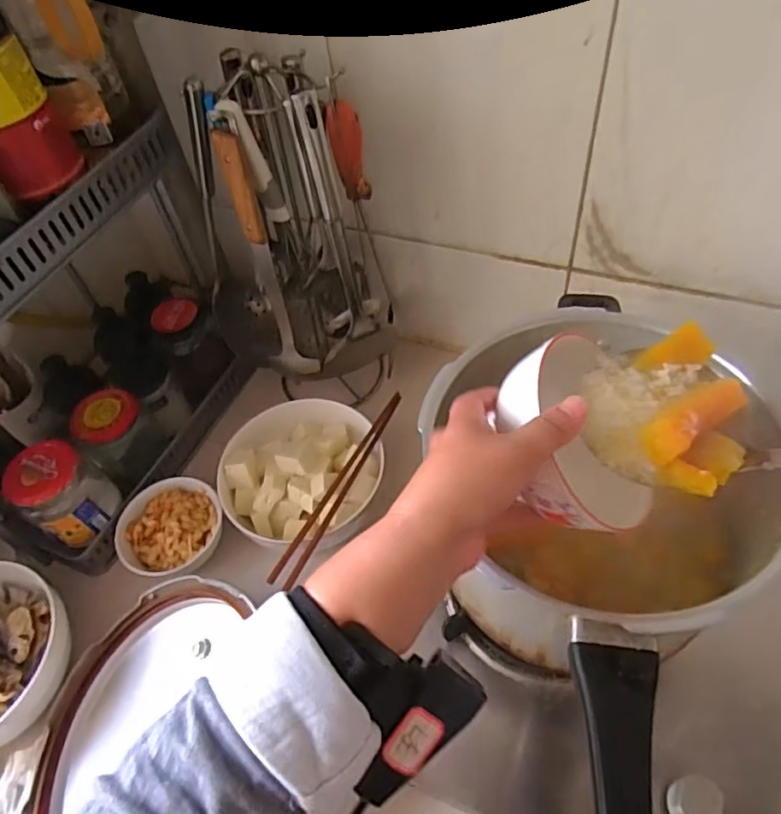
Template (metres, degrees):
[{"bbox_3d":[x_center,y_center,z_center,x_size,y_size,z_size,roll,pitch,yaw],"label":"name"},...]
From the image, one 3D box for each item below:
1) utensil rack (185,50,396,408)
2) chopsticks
[{"bbox_3d":[-0.099,-0.160,0.646,0.190,0.374,0.196,-13,53,-4],"label":"utensil rack"},{"bbox_3d":[-0.048,0.074,0.611,0.023,0.022,0.231,20,58,19],"label":"chopsticks"}]

